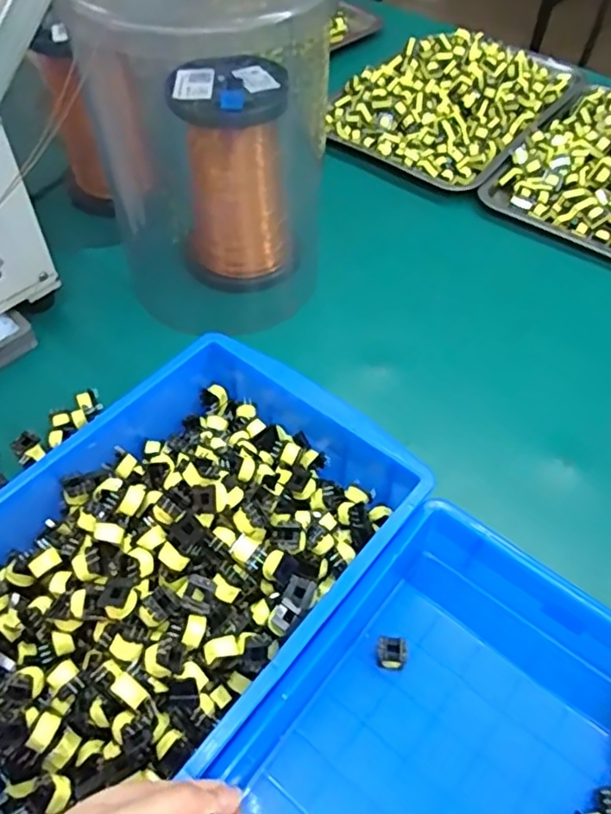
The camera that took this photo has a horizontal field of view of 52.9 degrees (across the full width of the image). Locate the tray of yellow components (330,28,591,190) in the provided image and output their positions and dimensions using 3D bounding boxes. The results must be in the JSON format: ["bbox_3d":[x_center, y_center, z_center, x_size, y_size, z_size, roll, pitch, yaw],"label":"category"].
[{"bbox_3d":[0.226,-0.460,0.888,0.240,0.085,0.350,32,59,22],"label":"tray of yellow components"}]

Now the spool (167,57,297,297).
[{"bbox_3d":[-0.077,-0.237,0.645,0.111,0.206,0.109,-10,54,-8],"label":"spool"}]

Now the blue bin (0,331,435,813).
[{"bbox_3d":[-0.106,0.111,0.427,0.228,0.082,0.379,34,60,22],"label":"blue bin"}]

